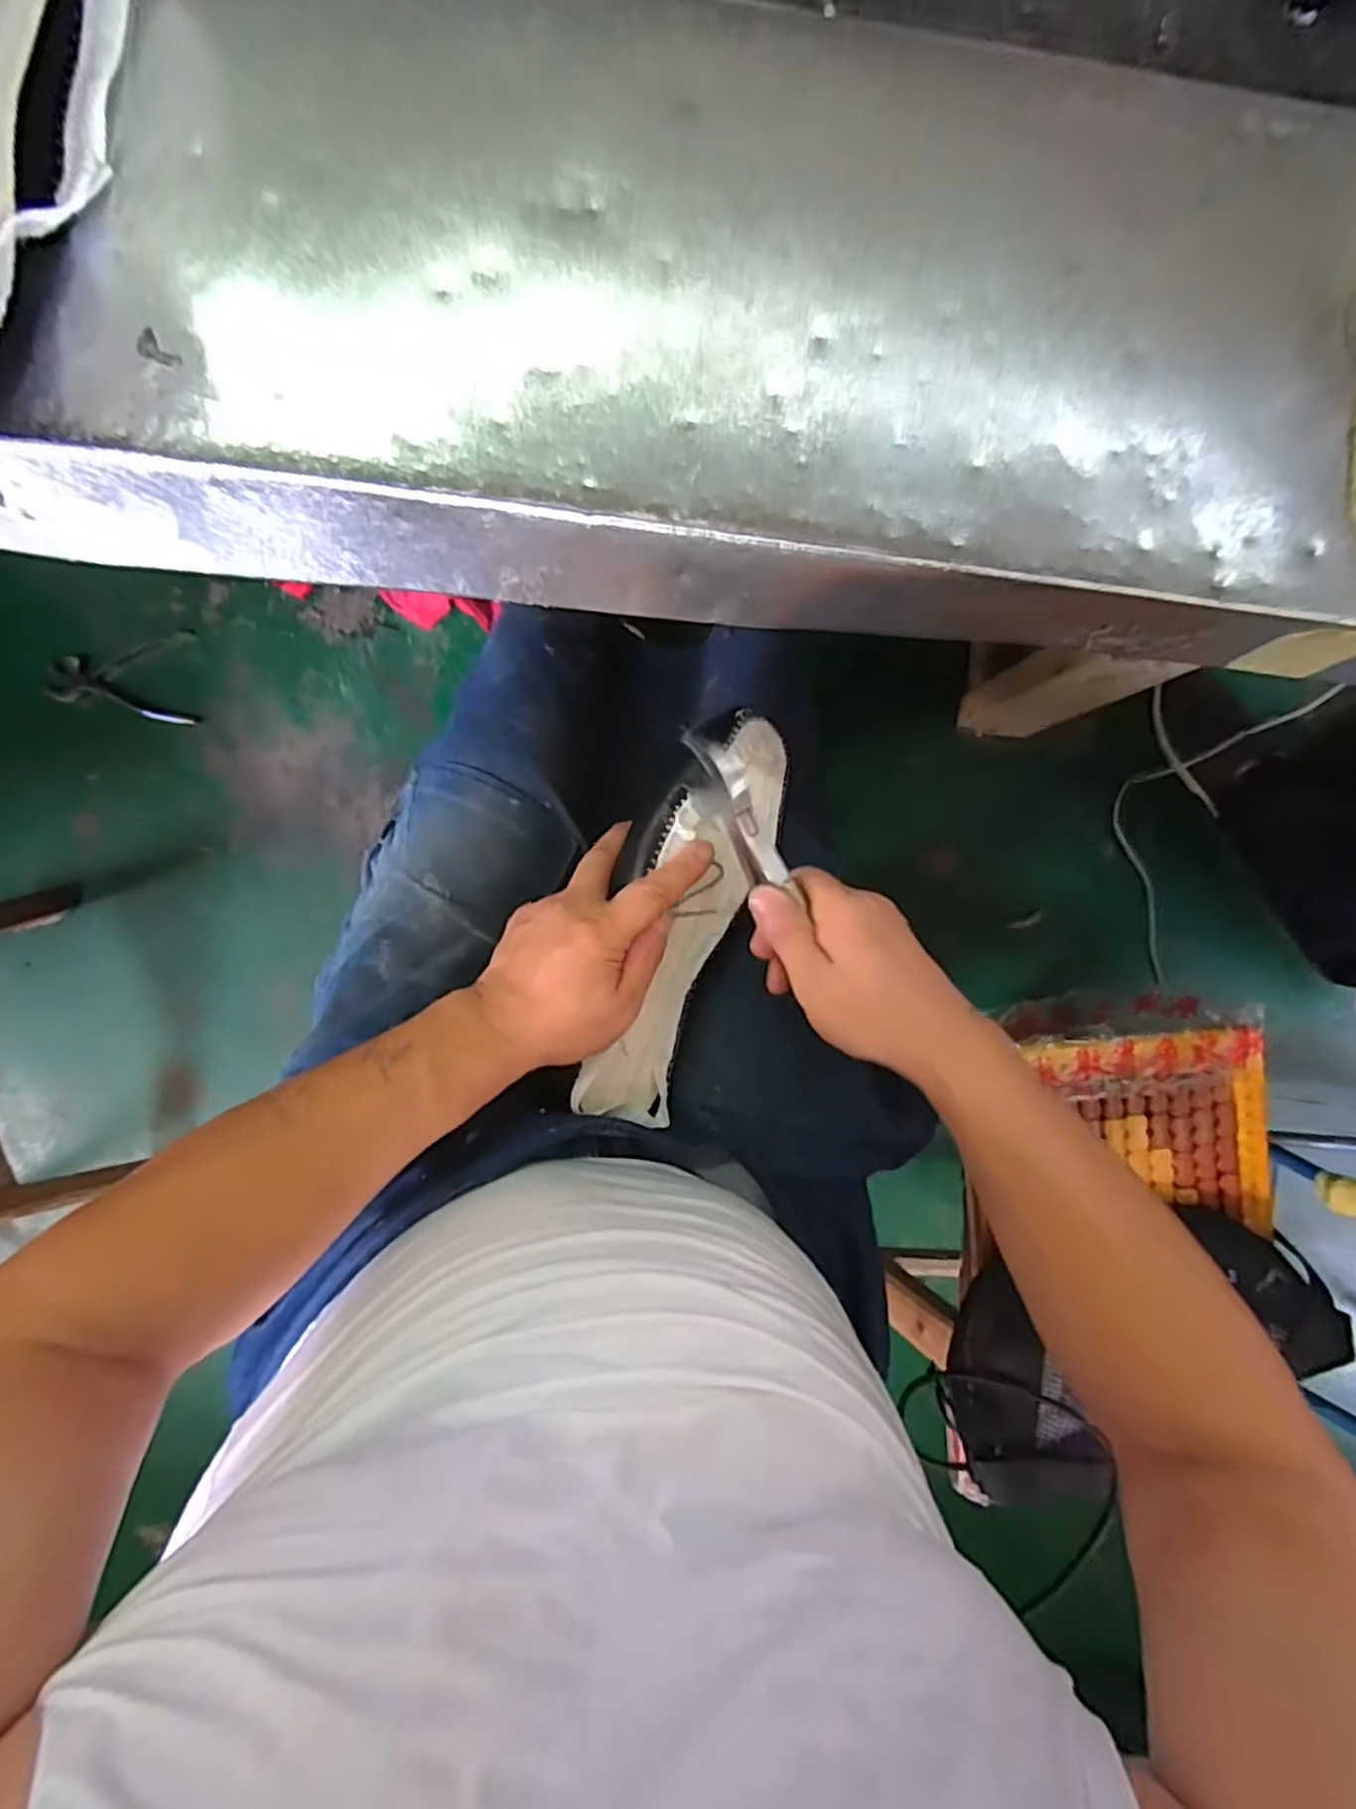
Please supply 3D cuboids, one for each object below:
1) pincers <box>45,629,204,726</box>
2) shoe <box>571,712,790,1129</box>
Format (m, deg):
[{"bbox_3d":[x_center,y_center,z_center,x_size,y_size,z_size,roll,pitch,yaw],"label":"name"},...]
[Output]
[{"bbox_3d":[-0.714,-0.286,0.926,0.179,0.031,0.123,-8,92,-3],"label":"pincers"},{"bbox_3d":[0.003,0.012,0.417,0.077,0.068,0.249,19,97,-3],"label":"shoe"}]

